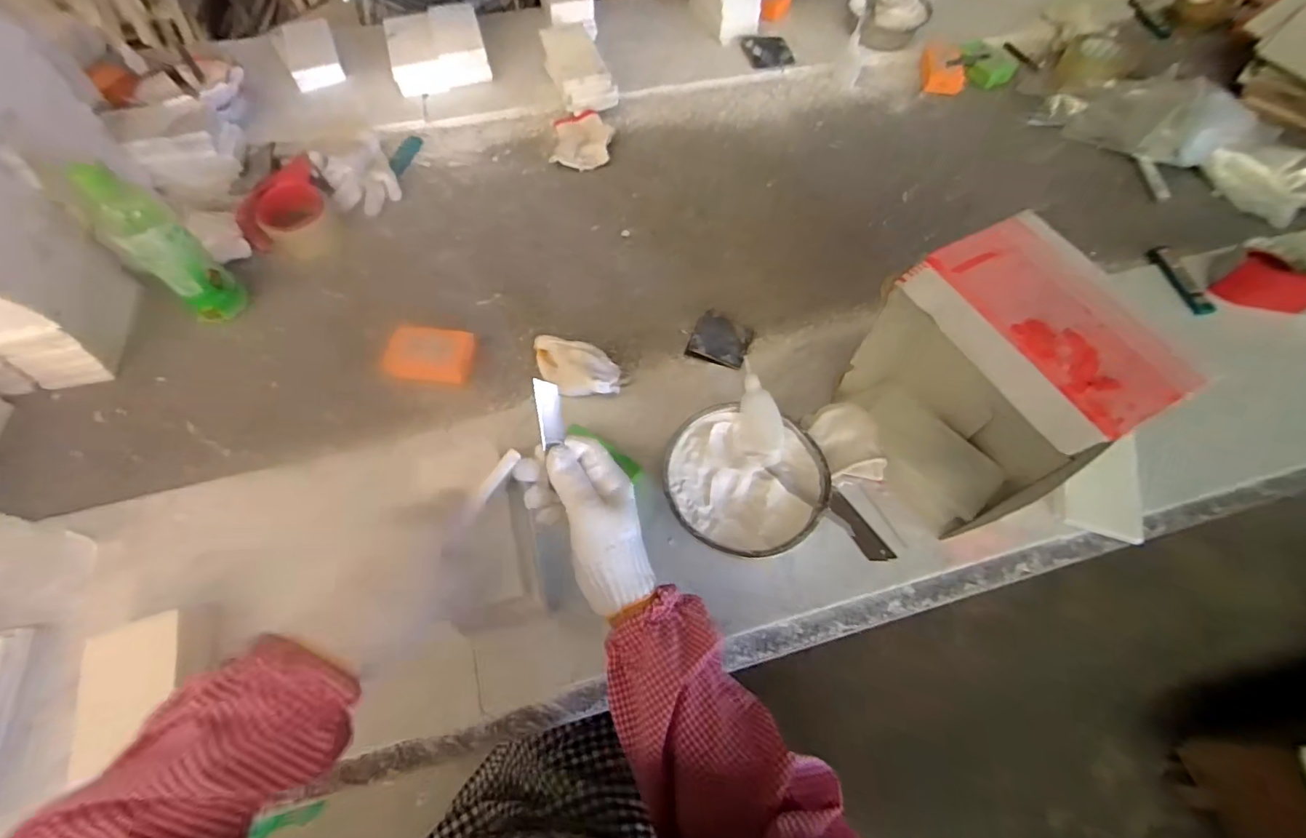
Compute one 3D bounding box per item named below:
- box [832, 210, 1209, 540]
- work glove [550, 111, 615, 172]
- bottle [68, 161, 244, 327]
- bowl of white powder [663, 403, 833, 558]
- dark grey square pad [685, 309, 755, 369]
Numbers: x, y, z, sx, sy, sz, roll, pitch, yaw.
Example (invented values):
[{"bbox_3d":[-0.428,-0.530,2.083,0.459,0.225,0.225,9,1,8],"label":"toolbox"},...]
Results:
[{"bbox_3d":[0.290,-0.021,0.511,0.141,0.249,0.193,-28,67,-15],"label":"box"},{"bbox_3d":[-0.110,-0.435,0.855,0.090,0.029,0.120,0,63,0],"label":"work glove"},{"bbox_3d":[-0.544,-0.184,0.616,0.057,0.186,0.066,38,69,18],"label":"bottle"},{"bbox_3d":[0.094,0.066,0.559,0.158,0.043,0.147,0,63,0],"label":"bowl of white powder"},{"bbox_3d":[0.085,-0.100,0.681,0.071,0.012,0.072,23,65,12],"label":"dark grey square pad"}]

